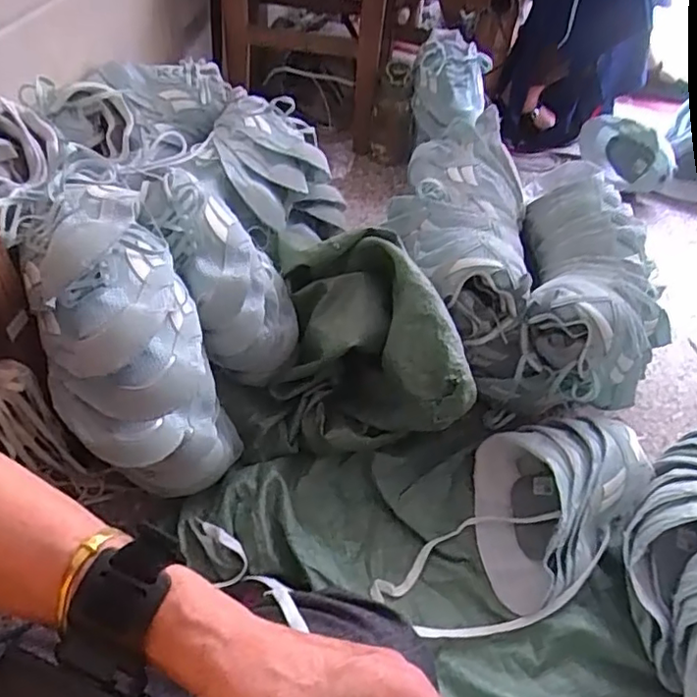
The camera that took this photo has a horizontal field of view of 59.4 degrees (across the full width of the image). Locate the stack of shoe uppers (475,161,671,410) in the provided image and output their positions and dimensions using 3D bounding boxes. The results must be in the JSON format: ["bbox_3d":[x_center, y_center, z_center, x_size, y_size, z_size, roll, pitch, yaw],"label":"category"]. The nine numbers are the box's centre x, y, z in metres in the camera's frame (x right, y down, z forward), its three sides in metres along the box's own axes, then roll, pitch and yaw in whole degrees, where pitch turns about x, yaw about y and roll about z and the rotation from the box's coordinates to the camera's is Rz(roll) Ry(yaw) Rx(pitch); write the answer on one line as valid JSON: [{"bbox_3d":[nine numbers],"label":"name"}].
[{"bbox_3d":[0.378,-0.065,0.967,0.248,0.228,0.326,16,50,8],"label":"stack of shoe uppers"}]

